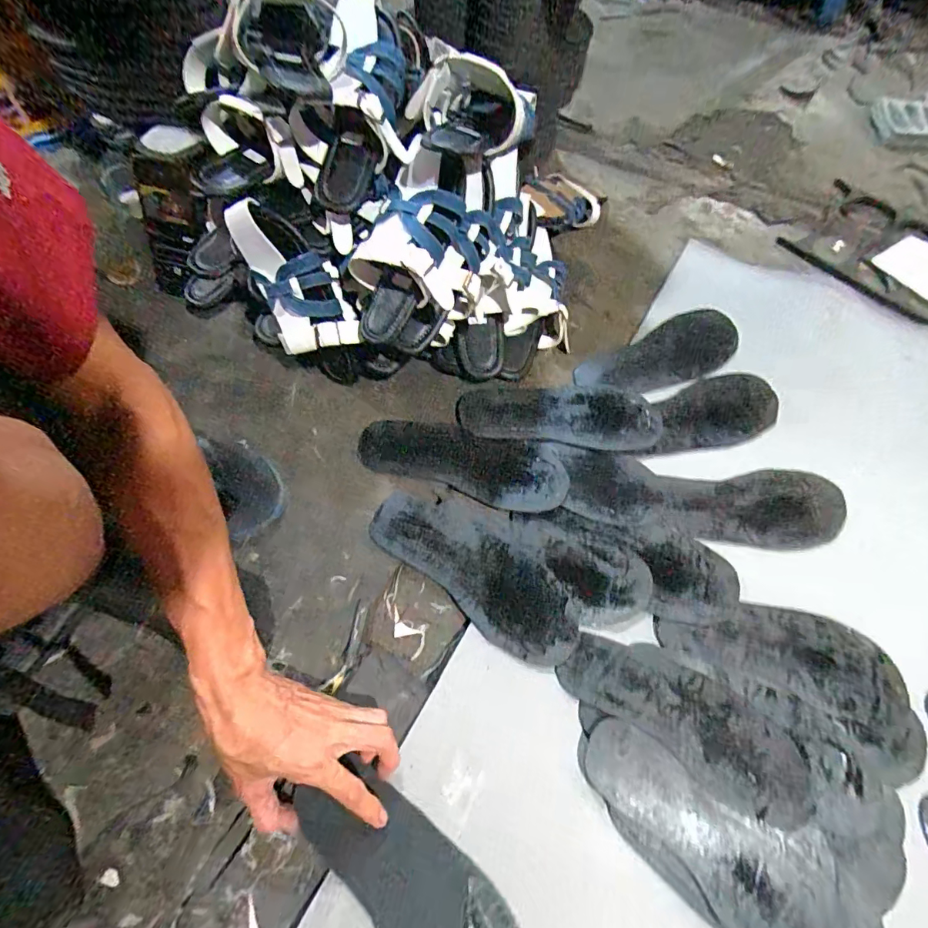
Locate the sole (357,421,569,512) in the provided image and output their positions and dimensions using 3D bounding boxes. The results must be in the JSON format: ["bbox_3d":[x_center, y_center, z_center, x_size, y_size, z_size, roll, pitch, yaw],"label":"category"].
[{"bbox_3d":[-0.006,-0.003,0.598,0.264,0.012,0.088,12,66,5],"label":"sole"}]

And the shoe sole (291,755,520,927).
[{"bbox_3d":[-0.042,0.364,0.391,0.240,0.019,0.096,35,69,18],"label":"shoe sole"}]

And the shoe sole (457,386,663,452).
[{"bbox_3d":[0.127,-0.067,0.623,0.258,0.009,0.092,8,65,3],"label":"shoe sole"}]

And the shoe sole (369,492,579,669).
[{"bbox_3d":[0.011,0.121,0.544,0.264,0.016,0.095,35,69,14],"label":"shoe sole"}]

